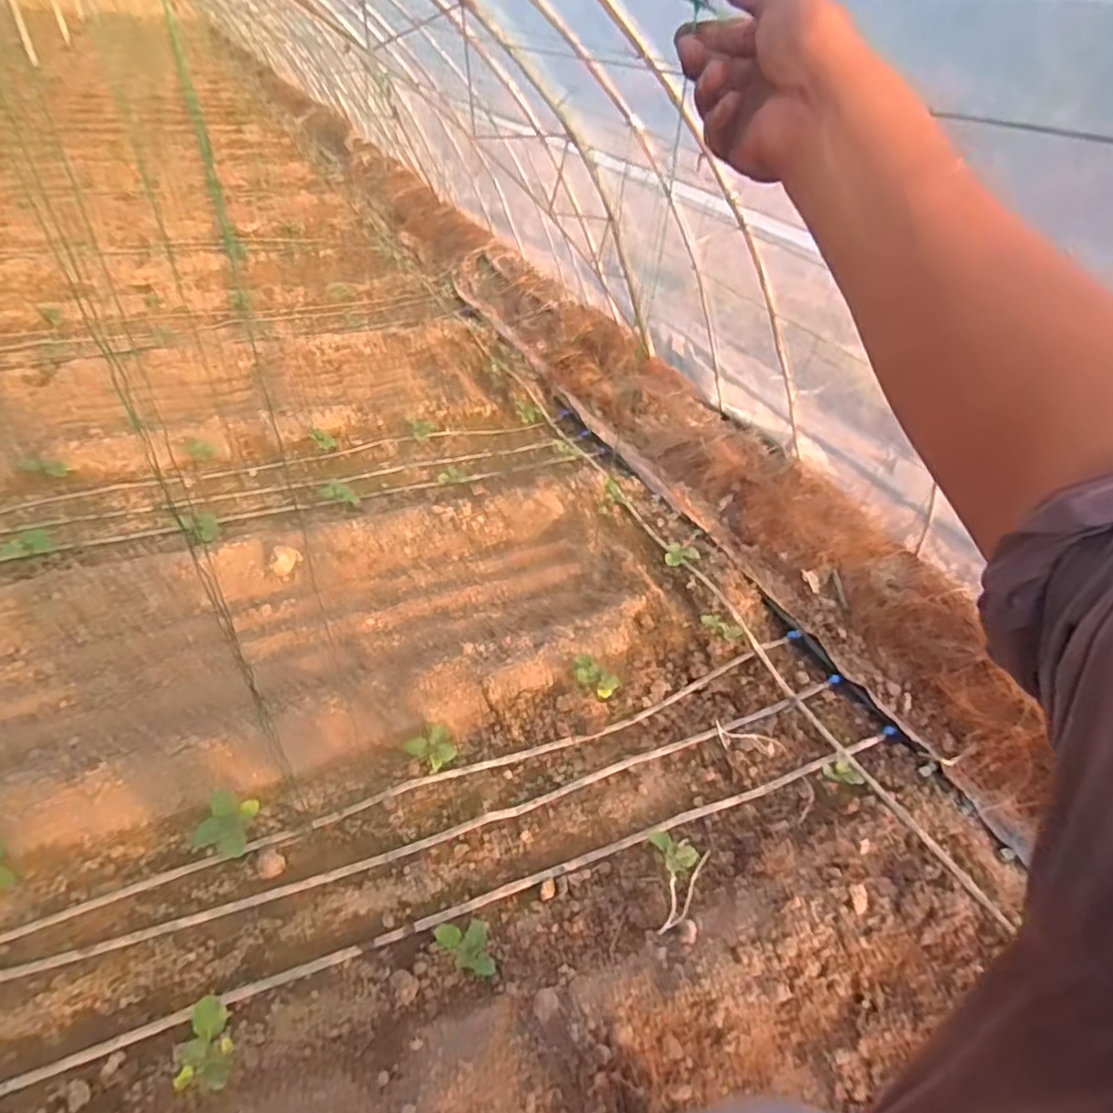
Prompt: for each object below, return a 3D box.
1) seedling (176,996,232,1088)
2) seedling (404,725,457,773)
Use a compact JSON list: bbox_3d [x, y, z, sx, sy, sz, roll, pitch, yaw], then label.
[{"bbox_3d":[-0.717,0.991,1.285,0.104,0.084,0.149,-6,42,-12],"label":"seedling"},{"bbox_3d":[-0.359,0.554,1.819,0.134,0.082,0.115,-14,45,-21],"label":"seedling"}]

